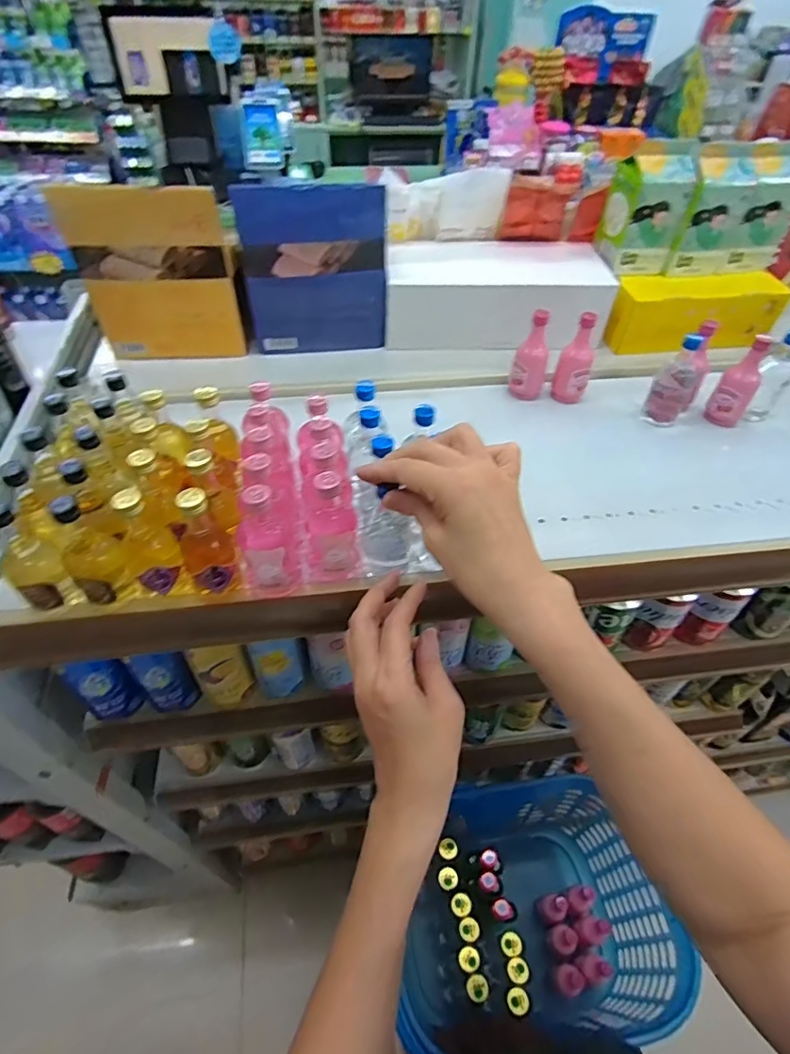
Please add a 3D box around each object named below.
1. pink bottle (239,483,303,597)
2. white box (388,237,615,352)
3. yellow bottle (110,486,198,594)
[{"bbox_3d":[-0.098,0.008,0.404,0.045,0.094,0.040,-12,50,-12],"label":"pink bottle"},{"bbox_3d":[0.133,-0.307,0.706,0.284,0.089,0.135,1,49,-2],"label":"white box"},{"bbox_3d":[-0.184,0.014,0.395,0.035,0.095,0.036,-26,55,-23],"label":"yellow bottle"}]

